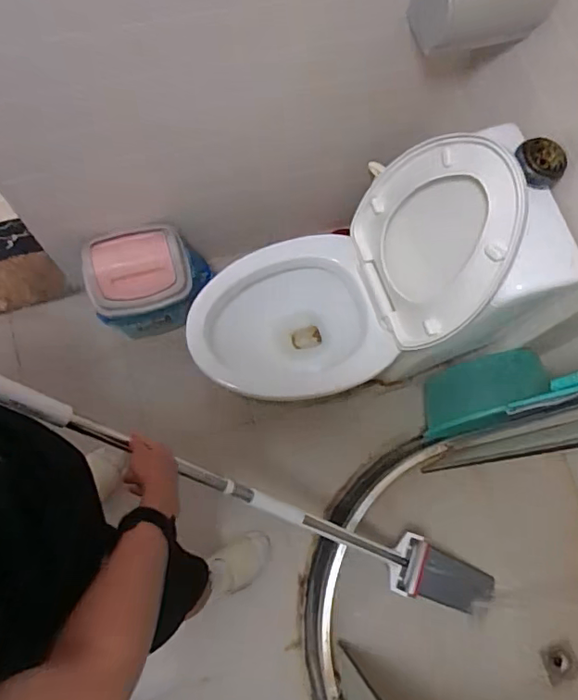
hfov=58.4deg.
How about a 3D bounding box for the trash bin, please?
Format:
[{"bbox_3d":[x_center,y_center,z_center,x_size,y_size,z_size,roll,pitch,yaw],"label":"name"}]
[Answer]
[{"bbox_3d":[-0.370,-0.176,1.410,0.299,0.320,0.240,-6,73,-7],"label":"trash bin"}]

